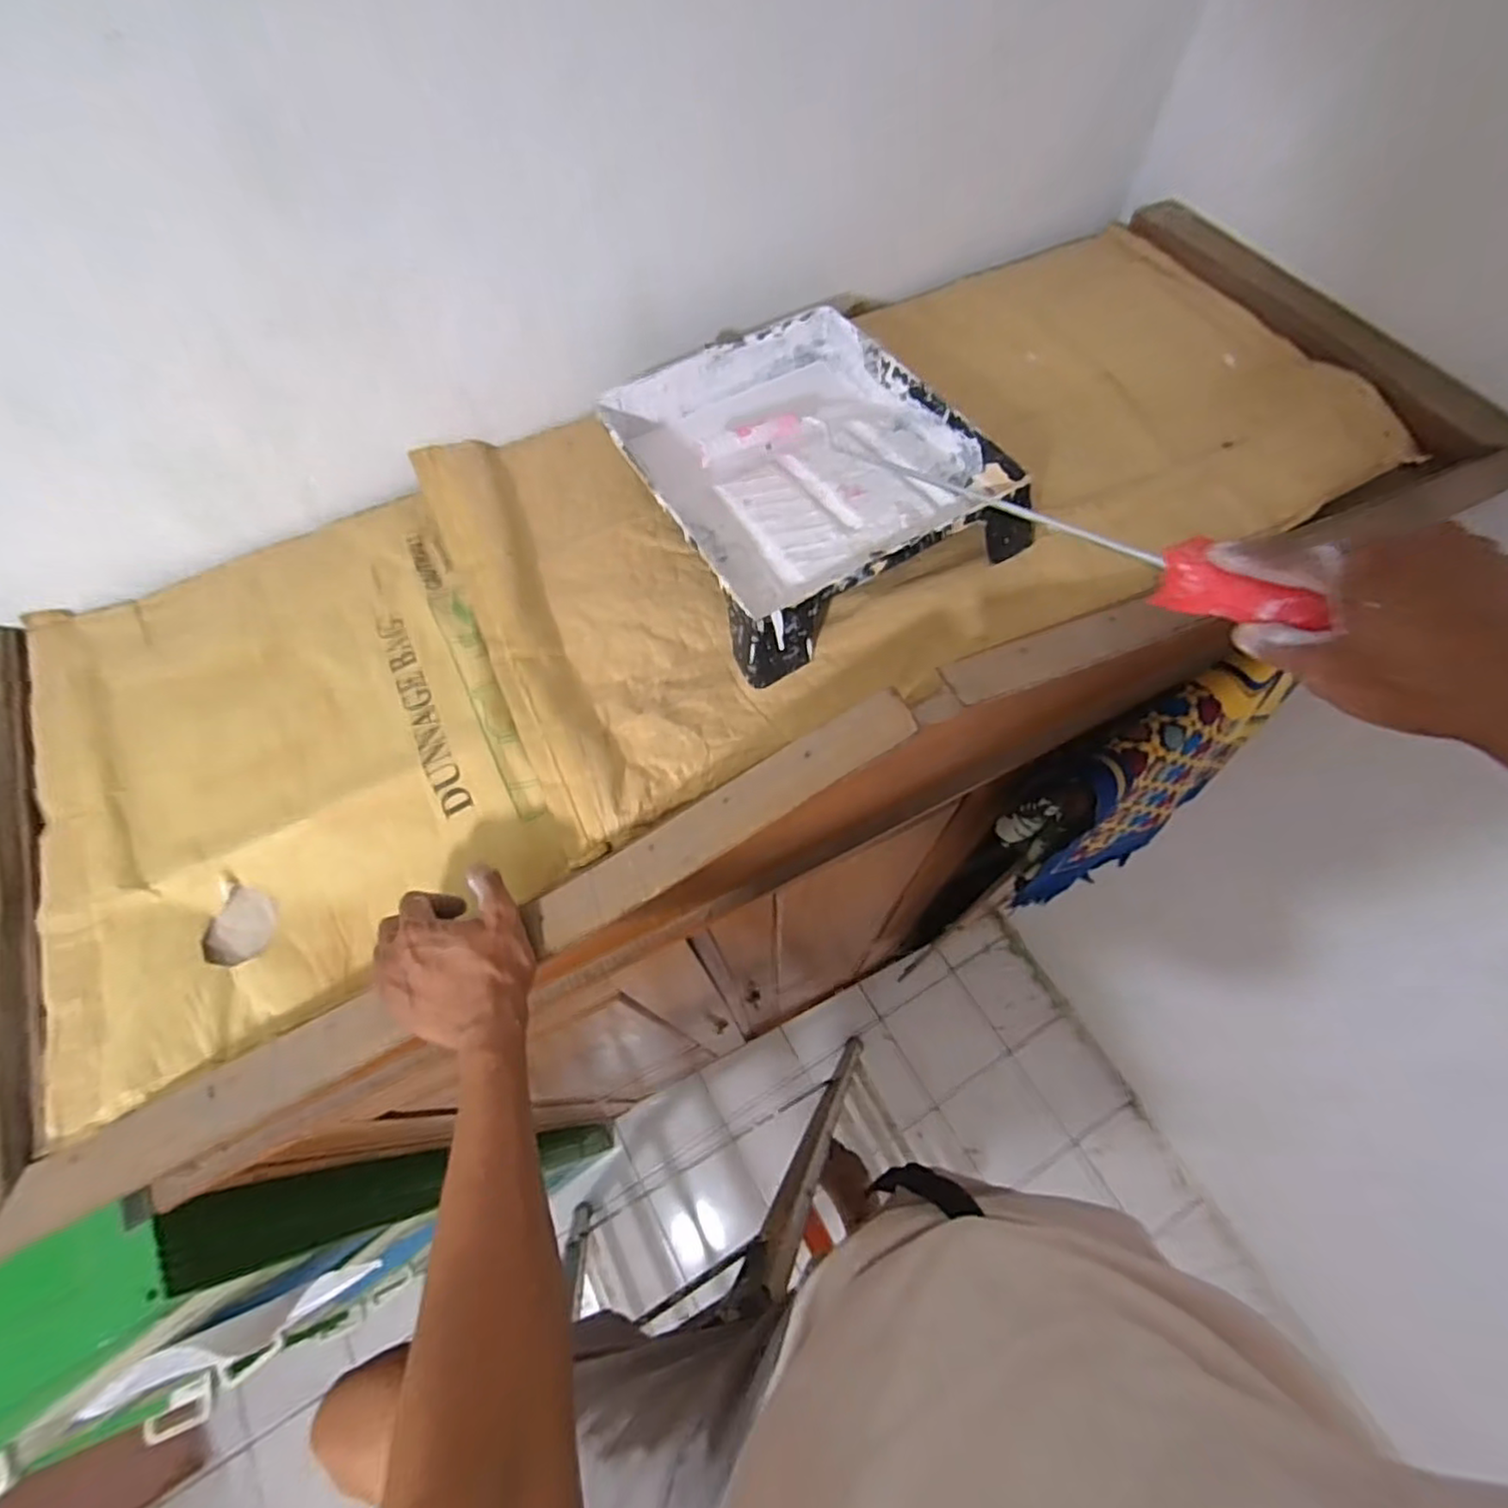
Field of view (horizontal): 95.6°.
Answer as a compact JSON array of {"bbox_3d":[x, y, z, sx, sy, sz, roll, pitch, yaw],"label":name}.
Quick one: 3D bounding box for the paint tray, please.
[{"bbox_3d":[0.050,-0.286,0.689,0.306,0.073,0.387,-23,62,-9],"label":"paint tray"}]

